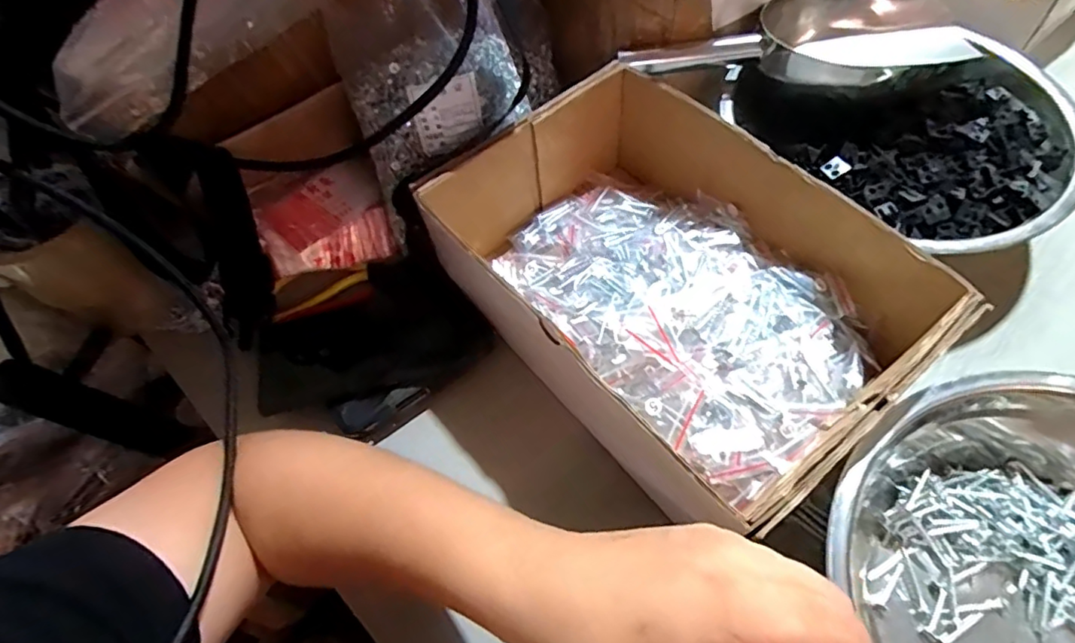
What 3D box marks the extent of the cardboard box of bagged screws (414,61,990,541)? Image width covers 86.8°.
[{"bbox_3d":[0.087,-0.029,0.382,0.197,0.090,0.282,-37,65,-16],"label":"cardboard box of bagged screws"}]

